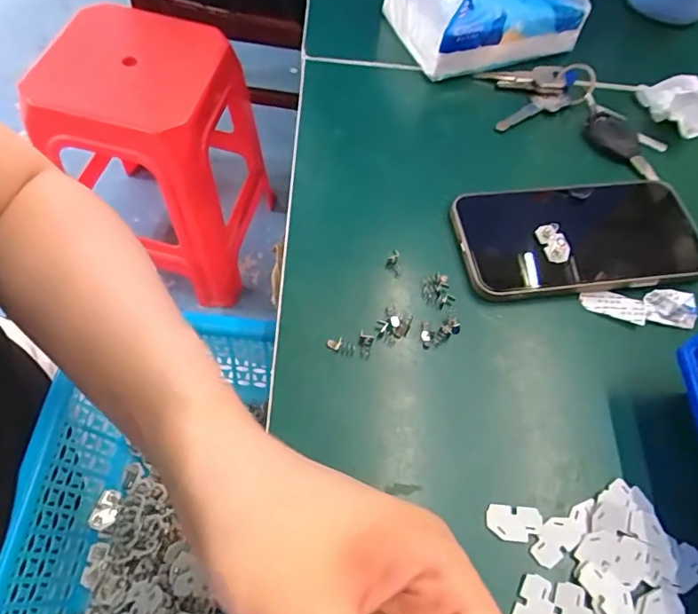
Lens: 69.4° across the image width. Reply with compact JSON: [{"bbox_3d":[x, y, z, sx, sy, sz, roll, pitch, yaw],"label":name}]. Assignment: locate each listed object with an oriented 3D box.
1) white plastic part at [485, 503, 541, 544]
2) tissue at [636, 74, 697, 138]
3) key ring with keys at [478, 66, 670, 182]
[{"bbox_3d":[0.080,0.104,0.243,0.026,0.004,0.015,9,60,0],"label":"white plastic part"},{"bbox_3d":[0.245,-0.154,0.373,0.023,0.033,0.058,-15,62,-13],"label":"tissue"},{"bbox_3d":[0.166,-0.148,0.379,0.138,0.022,0.072,18,61,5],"label":"key ring with keys"}]

